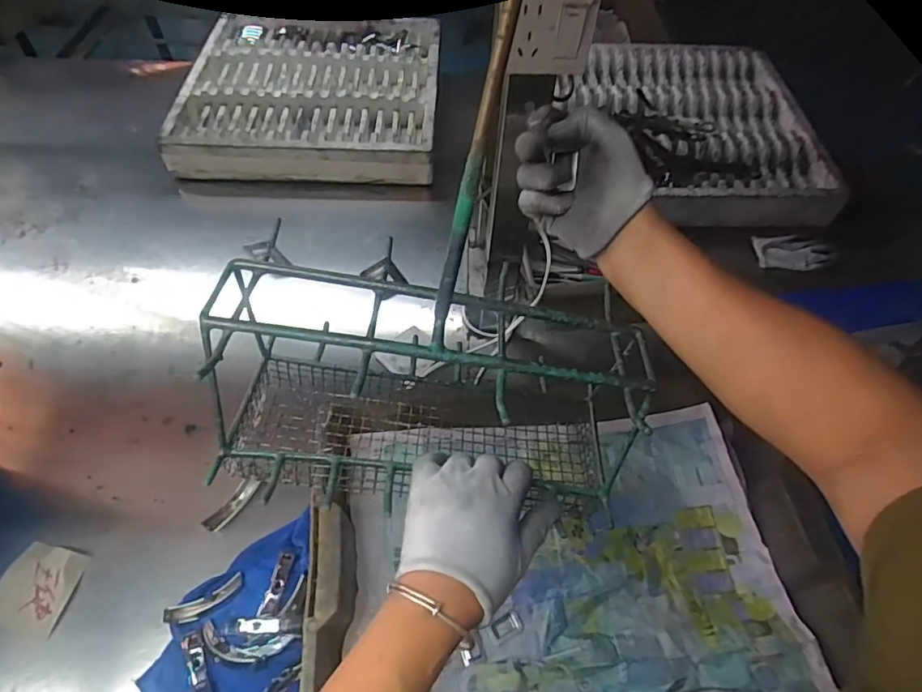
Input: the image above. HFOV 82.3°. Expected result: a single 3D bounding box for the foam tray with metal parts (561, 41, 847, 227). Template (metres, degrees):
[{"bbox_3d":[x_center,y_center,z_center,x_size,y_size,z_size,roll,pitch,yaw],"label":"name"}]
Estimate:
[{"bbox_3d":[0.496,-0.480,1.138,0.460,0.080,0.546,-1,57,-3],"label":"foam tray with metal parts"}]

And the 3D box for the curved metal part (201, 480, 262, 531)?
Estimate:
[{"bbox_3d":[-0.317,0.222,0.737,0.024,0.015,0.086,31,60,17],"label":"curved metal part"}]

